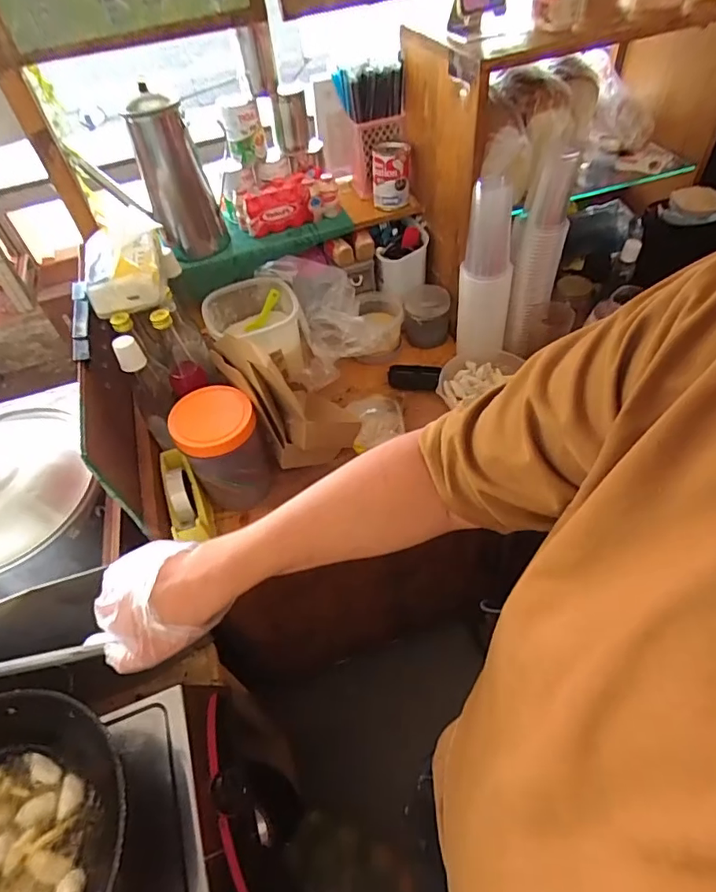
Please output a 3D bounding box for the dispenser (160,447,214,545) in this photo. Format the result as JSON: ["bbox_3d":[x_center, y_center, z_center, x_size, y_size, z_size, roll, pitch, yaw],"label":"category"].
[{"bbox_3d":[-0.269,0.088,0.814,0.053,0.073,0.165,-20,53,-10],"label":"dispenser"}]

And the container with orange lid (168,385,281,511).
[{"bbox_3d":[-0.204,0.005,0.815,0.126,0.165,0.120,-3,52,4],"label":"container with orange lid"}]

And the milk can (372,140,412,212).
[{"bbox_3d":[0.064,-0.537,1.007,0.072,0.103,0.090,-3,52,3],"label":"milk can"}]

